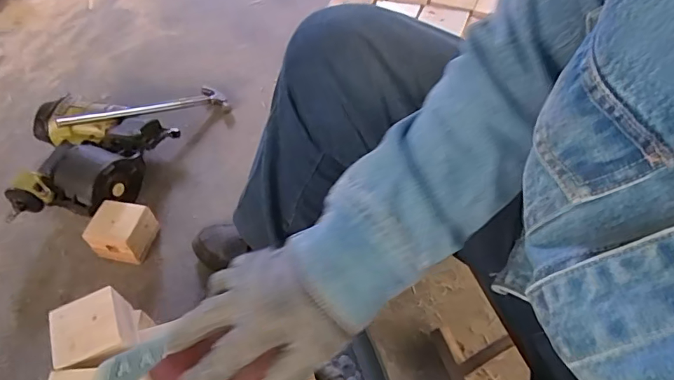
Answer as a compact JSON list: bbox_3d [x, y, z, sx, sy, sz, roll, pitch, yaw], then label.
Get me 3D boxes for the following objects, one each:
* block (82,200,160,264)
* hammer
[{"bbox_3d":[-0.418,0.079,0.925,0.096,0.097,0.101,12,55,12],"label":"block"},{"bbox_3d":[-0.439,-0.189,1.092,0.367,0.024,0.084,-18,54,-34],"label":"hammer"}]

